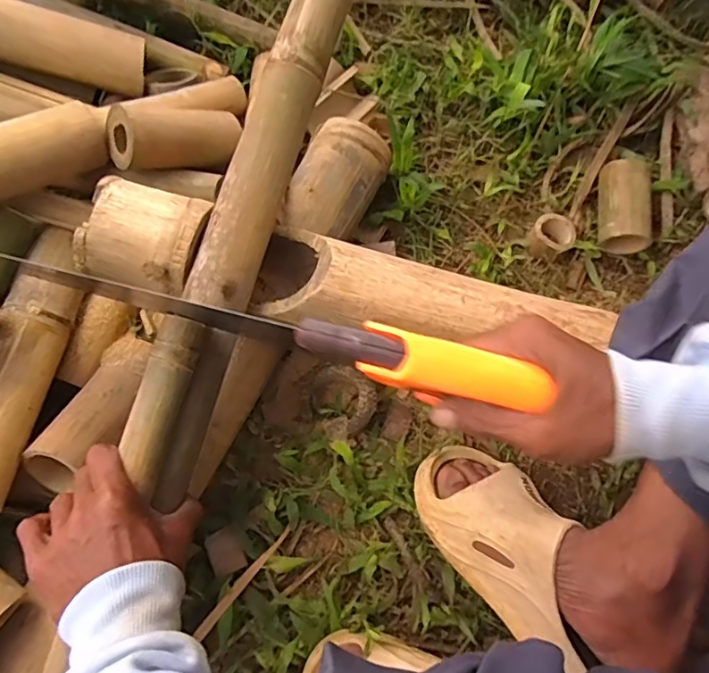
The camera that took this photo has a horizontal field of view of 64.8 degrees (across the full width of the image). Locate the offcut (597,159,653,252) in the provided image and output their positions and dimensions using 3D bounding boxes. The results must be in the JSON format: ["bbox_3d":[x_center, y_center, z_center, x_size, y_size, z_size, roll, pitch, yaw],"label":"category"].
[{"bbox_3d":[0.317,-0.153,0.653,0.050,0.049,0.099,8,72,0],"label":"offcut"}]

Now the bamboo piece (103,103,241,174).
[{"bbox_3d":[-0.174,-0.199,0.561,0.129,0.048,0.054,-12,71,-33],"label":"bamboo piece"}]

